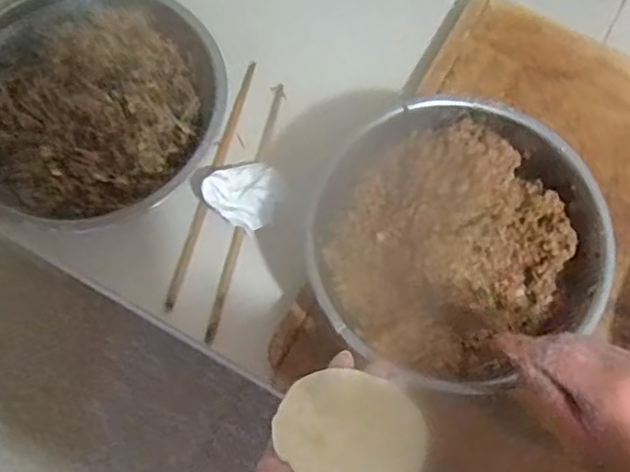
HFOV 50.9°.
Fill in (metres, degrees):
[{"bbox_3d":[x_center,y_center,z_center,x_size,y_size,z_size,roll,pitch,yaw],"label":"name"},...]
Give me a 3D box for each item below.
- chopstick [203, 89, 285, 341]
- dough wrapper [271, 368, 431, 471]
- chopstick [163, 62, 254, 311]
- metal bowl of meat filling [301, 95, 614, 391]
[{"bbox_3d":[-0.065,-0.029,0.626,0.012,0.015,0.262,13,72,3],"label":"chopstick"},{"bbox_3d":[0.025,0.136,0.445,0.103,0.005,0.086,17,65,-5],"label":"dough wrapper"},{"bbox_3d":[-0.096,-0.052,0.624,0.010,0.013,0.252,16,72,4],"label":"chopstick"},{"bbox_3d":[0.111,0.008,0.540,0.229,0.072,0.224,0,72,-1],"label":"metal bowl of meat filling"}]

